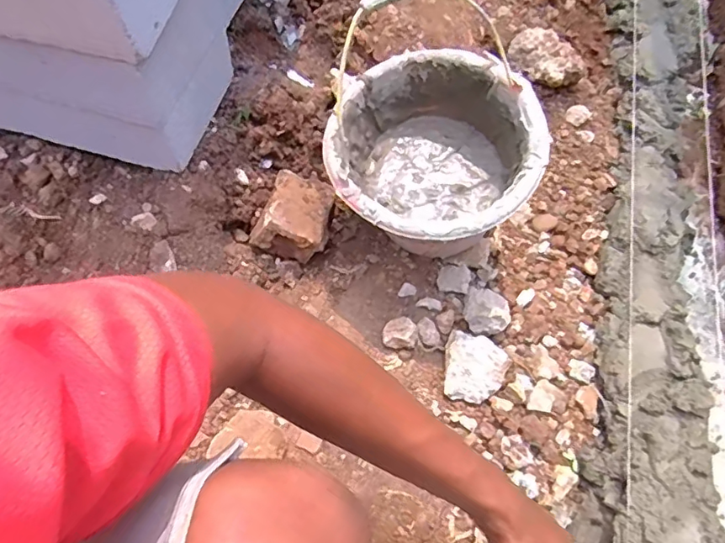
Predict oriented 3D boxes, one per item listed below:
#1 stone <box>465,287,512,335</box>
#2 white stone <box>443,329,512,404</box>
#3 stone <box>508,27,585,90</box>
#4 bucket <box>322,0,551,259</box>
[{"bbox_3d":[0.185,0.051,0.769,0.067,0.045,0.080,11,65,4],"label":"stone"},{"bbox_3d":[0.158,0.131,0.740,0.084,0.032,0.097,10,65,4],"label":"white stone"},{"bbox_3d":[0.322,-0.380,0.954,0.073,0.051,0.143,-24,68,-12],"label":"stone"},{"bbox_3d":[0.090,-0.136,0.770,0.264,0.229,0.273,0,65,-1],"label":"bucket"}]

